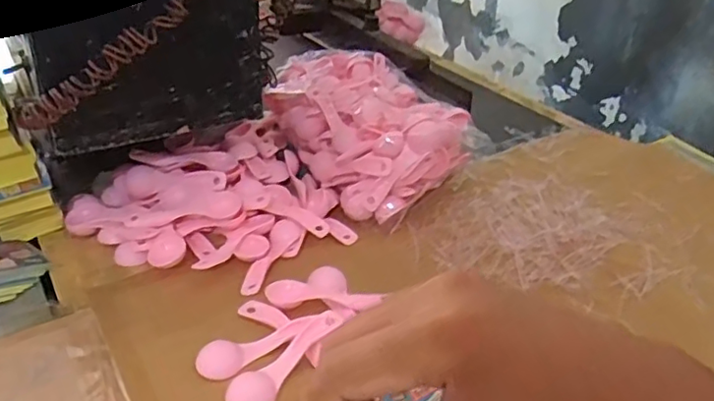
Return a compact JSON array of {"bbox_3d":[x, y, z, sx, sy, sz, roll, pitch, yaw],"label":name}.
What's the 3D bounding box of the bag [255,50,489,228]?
[{"bbox_3d":[0.005,-0.095,0.726,0.159,0.092,0.269,-13,38,-24],"label":"bag"}]

